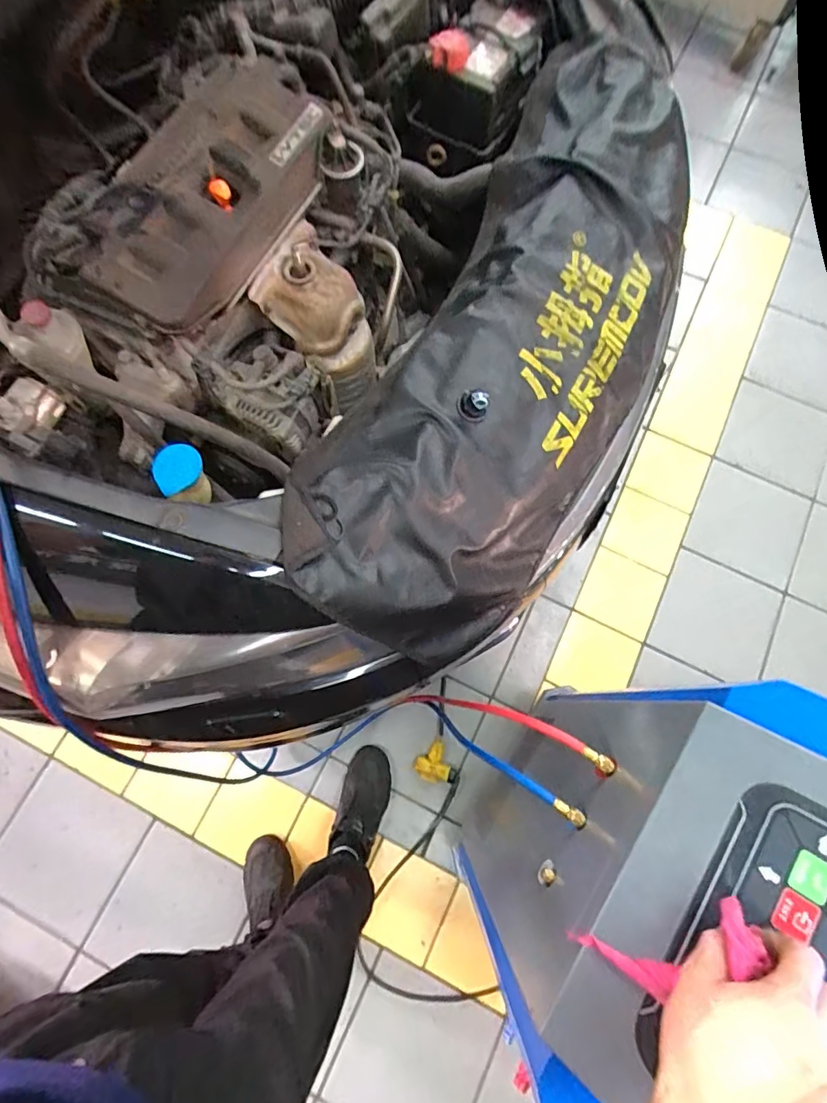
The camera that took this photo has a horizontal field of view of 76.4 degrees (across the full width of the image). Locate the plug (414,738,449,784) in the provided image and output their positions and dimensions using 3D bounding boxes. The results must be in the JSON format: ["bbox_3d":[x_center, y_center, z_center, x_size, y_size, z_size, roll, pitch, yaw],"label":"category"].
[{"bbox_3d":[0.043,0.520,1.289,0.078,0.031,0.094,-17,74,-5],"label":"plug"}]

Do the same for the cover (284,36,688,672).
[{"bbox_3d":[0.191,-0.322,0.818,0.378,0.253,1.032,24,75,5],"label":"cover"}]

